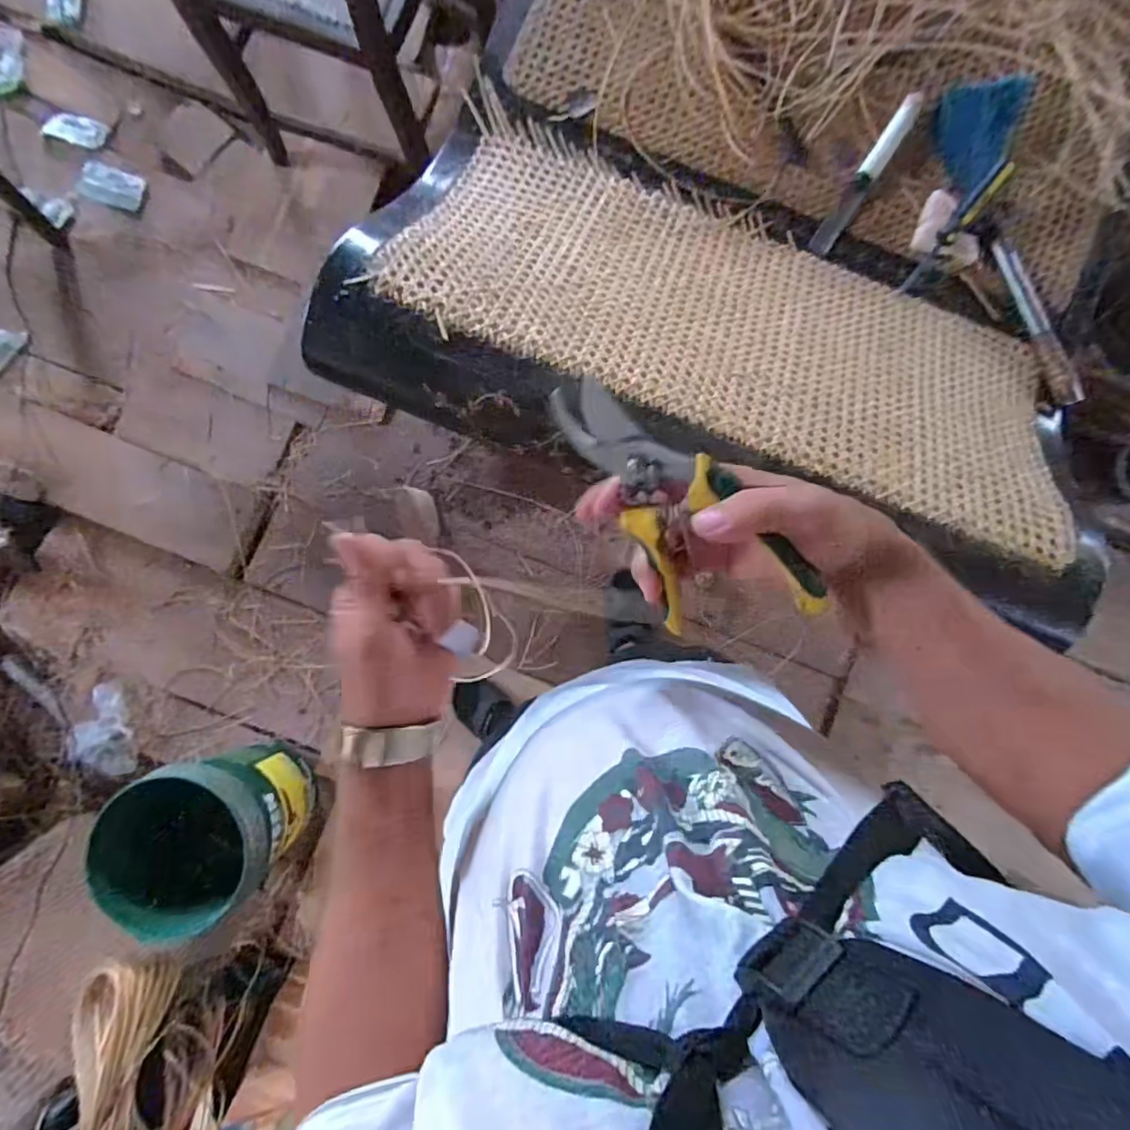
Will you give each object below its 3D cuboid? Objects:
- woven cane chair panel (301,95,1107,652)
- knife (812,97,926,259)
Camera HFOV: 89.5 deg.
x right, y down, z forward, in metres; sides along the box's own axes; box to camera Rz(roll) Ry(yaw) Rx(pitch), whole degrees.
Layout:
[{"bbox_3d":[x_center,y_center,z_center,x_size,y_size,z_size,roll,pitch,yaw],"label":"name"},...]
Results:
[{"bbox_3d":[0.170,-0.222,0.590,0.749,0.072,0.387,21,63,-1],"label":"woven cane chair panel"},{"bbox_3d":[0.337,-0.435,0.638,0.022,0.011,0.188,32,99,0],"label":"knife"}]

